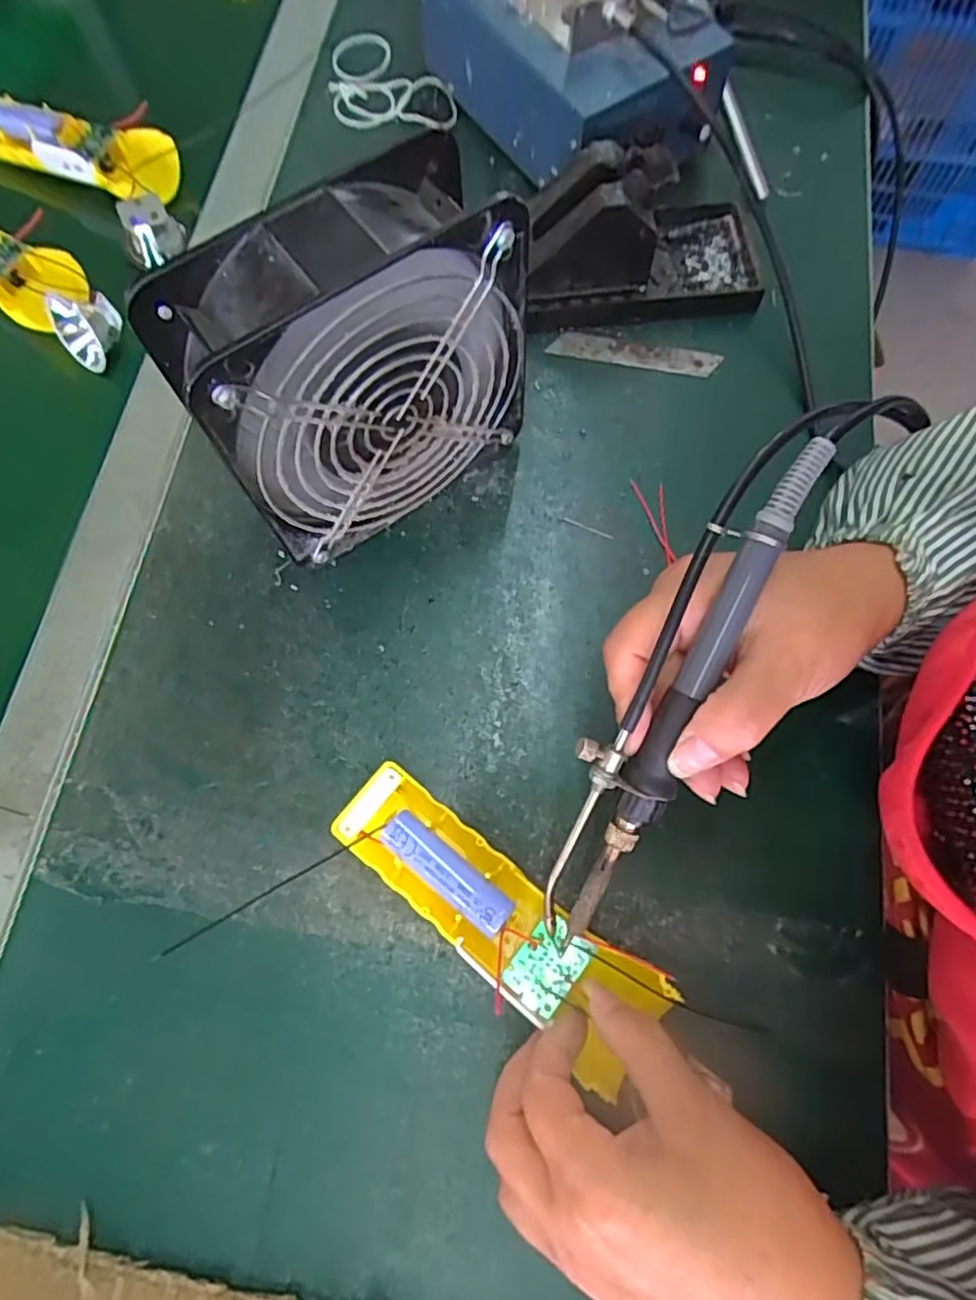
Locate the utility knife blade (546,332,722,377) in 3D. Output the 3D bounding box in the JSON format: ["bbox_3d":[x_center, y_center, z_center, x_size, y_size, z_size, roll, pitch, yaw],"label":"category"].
[{"bbox_3d":[0.089,-0.181,0.405,0.100,0.006,0.016,10,72,6],"label":"utility knife blade"}]

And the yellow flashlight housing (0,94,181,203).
[{"bbox_3d":[-0.288,-0.347,0.455,0.163,0.038,0.049,25,72,9],"label":"yellow flashlight housing"}]

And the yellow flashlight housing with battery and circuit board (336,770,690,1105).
[{"bbox_3d":[0.001,0.111,0.285,0.157,0.021,0.045,33,74,16],"label":"yellow flashlight housing with battery and circuit board"}]

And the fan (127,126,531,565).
[{"bbox_3d":[-0.055,-0.120,0.309,0.148,0.152,0.063,-36,74,-9],"label":"fan"}]

